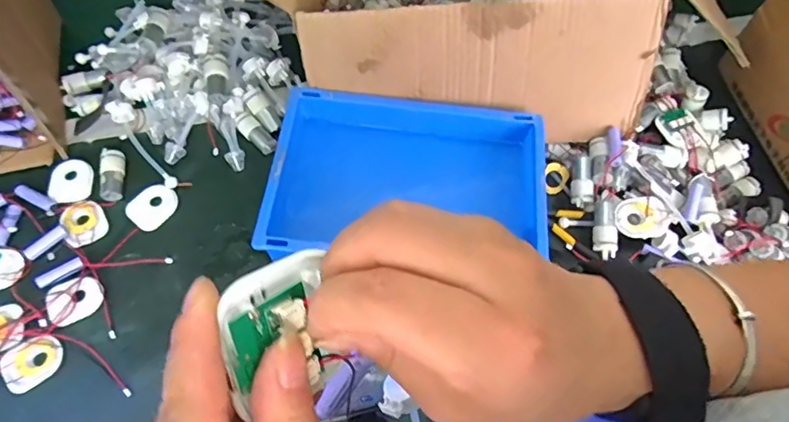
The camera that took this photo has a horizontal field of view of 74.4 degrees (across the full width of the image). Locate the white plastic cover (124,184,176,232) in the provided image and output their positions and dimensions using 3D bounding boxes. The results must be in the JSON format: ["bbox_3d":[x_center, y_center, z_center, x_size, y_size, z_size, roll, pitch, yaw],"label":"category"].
[{"bbox_3d":[-0.298,-0.006,0.642,0.058,0.004,0.050,-40,72,-20],"label":"white plastic cover"}]

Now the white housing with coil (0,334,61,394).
[{"bbox_3d":[-0.384,0.160,0.550,0.058,0.004,0.049,-30,69,-17],"label":"white housing with coil"}]

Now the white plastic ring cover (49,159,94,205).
[{"bbox_3d":[-0.403,-0.037,0.651,0.049,0.009,0.059,-2,64,-5],"label":"white plastic ring cover"}]

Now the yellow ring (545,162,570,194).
[{"bbox_3d":[0.209,-0.043,0.678,0.033,0.040,0.016,35,27,18],"label":"yellow ring"}]

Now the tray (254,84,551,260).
[{"bbox_3d":[0.028,-0.020,0.639,0.341,0.112,0.215,3,63,-2],"label":"tray"}]

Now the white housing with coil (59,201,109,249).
[{"bbox_3d":[-0.373,0.013,0.625,0.045,0.007,0.058,-30,69,-17],"label":"white housing with coil"}]

